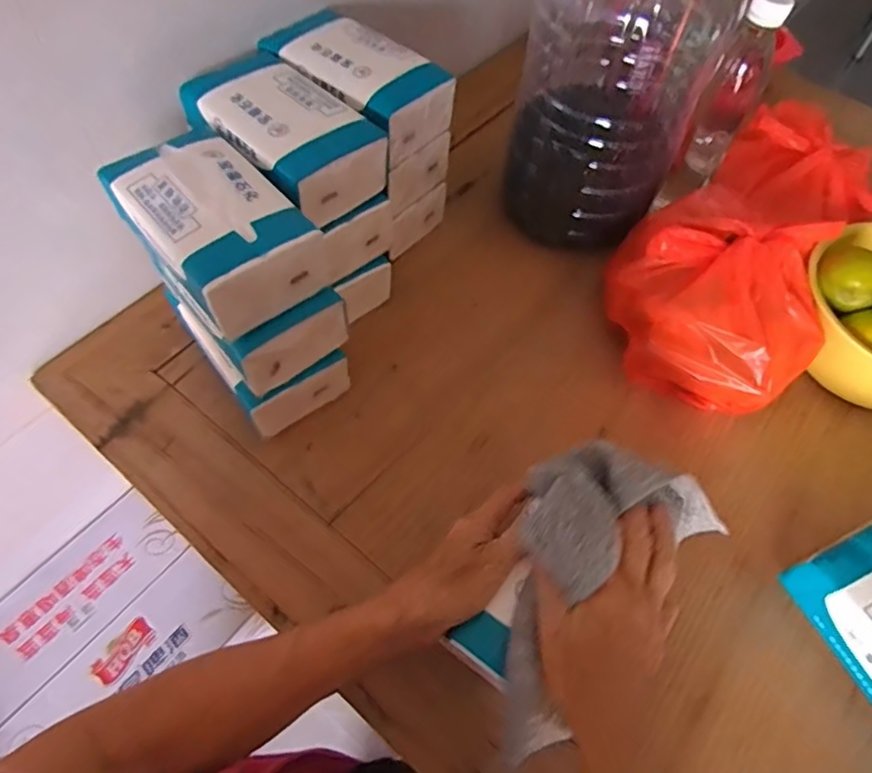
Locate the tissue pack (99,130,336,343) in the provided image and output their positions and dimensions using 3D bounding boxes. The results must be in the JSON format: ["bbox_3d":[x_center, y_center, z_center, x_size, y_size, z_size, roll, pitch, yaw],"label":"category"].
[{"bbox_3d":[-0.161,-0.117,0.436,0.092,0.055,0.156,-36,67,-22],"label":"tissue pack"}]

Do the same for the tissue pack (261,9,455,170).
[{"bbox_3d":[-0.074,-0.282,0.543,0.171,0.054,0.093,39,64,18],"label":"tissue pack"}]

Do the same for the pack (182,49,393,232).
[{"bbox_3d":[-0.125,-0.205,0.488,0.155,0.053,0.096,39,64,18],"label":"pack"}]

